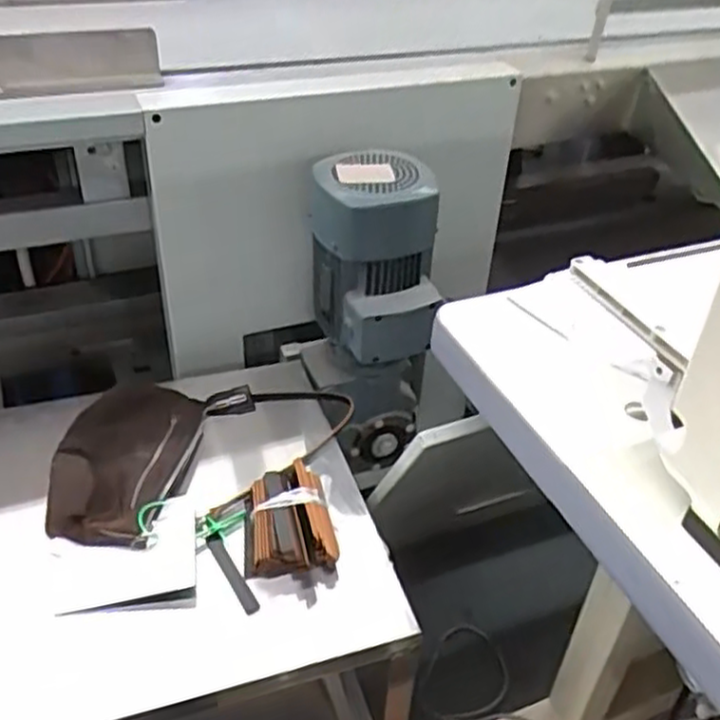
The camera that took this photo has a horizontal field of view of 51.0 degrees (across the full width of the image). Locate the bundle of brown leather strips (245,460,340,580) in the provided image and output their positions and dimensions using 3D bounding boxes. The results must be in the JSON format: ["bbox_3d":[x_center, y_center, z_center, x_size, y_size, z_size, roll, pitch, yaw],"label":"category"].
[{"bbox_3d":[-0.077,0.163,0.818,0.093,0.033,0.134,-2,38,-6],"label":"bundle of brown leather strips"}]

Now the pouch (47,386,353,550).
[{"bbox_3d":[-0.197,0.088,0.917,0.389,0.052,0.214,-30,48,-35],"label":"pouch"}]

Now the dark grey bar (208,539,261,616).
[{"bbox_3d":[-0.132,0.225,0.786,0.018,0.013,0.100,-19,43,-26],"label":"dark grey bar"}]

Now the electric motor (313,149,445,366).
[{"bbox_3d":[0.018,-0.128,0.964,0.149,0.225,0.158,-4,38,-9],"label":"electric motor"}]

